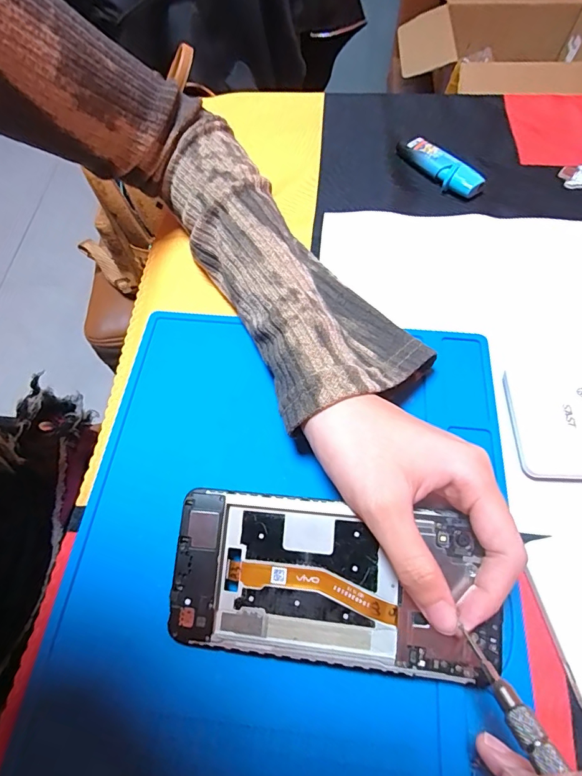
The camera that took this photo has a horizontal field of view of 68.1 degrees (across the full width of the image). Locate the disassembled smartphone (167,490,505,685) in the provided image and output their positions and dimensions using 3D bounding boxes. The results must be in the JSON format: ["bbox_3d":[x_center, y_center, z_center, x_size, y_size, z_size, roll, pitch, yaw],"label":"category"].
[{"bbox_3d":[0.015,0.091,0.200,0.140,0.008,0.073,3,79,9],"label":"disassembled smartphone"}]

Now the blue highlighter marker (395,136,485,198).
[{"bbox_3d":[0.123,-0.186,0.362,0.021,0.015,0.081,-32,63,-14],"label":"blue highlighter marker"}]

